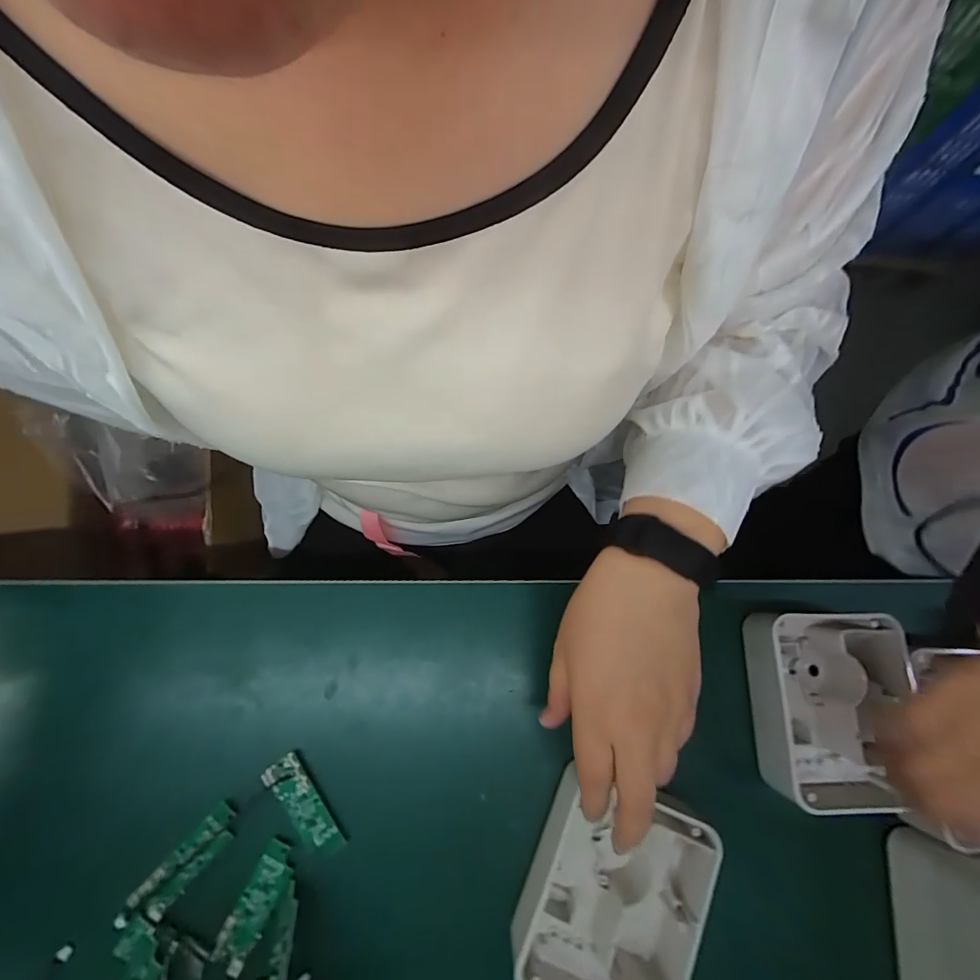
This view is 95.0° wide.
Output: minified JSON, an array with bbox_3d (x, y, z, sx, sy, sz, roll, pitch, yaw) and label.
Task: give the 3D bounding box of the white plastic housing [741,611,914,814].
[{"bbox_3d":[0.247,0.156,0.325,0.101,0.049,0.129,3,73,-3],"label":"white plastic housing"}]

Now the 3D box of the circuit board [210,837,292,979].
[{"bbox_3d":[-0.151,0.267,0.290,0.021,0.004,0.067,26,75,2],"label":"circuit board"}]

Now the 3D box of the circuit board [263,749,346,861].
[{"bbox_3d":[-0.127,0.215,0.305,0.022,0.012,0.069,-35,82,-12],"label":"circuit board"}]

